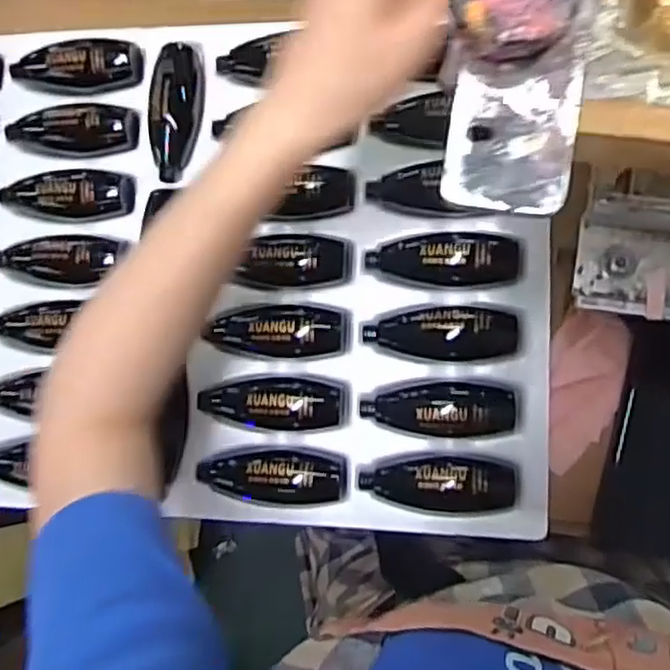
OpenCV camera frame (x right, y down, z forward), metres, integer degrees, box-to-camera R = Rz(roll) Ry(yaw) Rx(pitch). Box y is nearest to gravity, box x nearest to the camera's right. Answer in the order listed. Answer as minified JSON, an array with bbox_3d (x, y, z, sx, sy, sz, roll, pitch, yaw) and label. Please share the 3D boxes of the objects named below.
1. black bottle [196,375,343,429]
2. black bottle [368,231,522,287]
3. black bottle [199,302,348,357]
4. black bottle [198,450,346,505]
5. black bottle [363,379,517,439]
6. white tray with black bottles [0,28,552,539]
[{"bbox_3d":[-0.046,0.045,0.474,0.100,0.026,0.035,4,84,8],"label":"black bottle"},{"bbox_3d":[0.073,-0.054,0.464,0.101,0.026,0.035,4,85,8],"label":"black bottle"},{"bbox_3d":[-0.043,-0.004,0.478,0.094,0.024,0.036,1,84,8],"label":"black bottle"},{"bbox_3d":[-0.044,0.099,0.481,0.102,0.038,0.037,3,84,8],"label":"black bottle"},{"bbox_3d":[0.069,0.049,0.460,0.100,0.031,0.036,2,84,8],"label":"black bottle"},{"bbox_3d":[-0.122,-0.051,0.515,0.538,0.056,0.363,1,84,8],"label":"white tray with black bottles"}]

